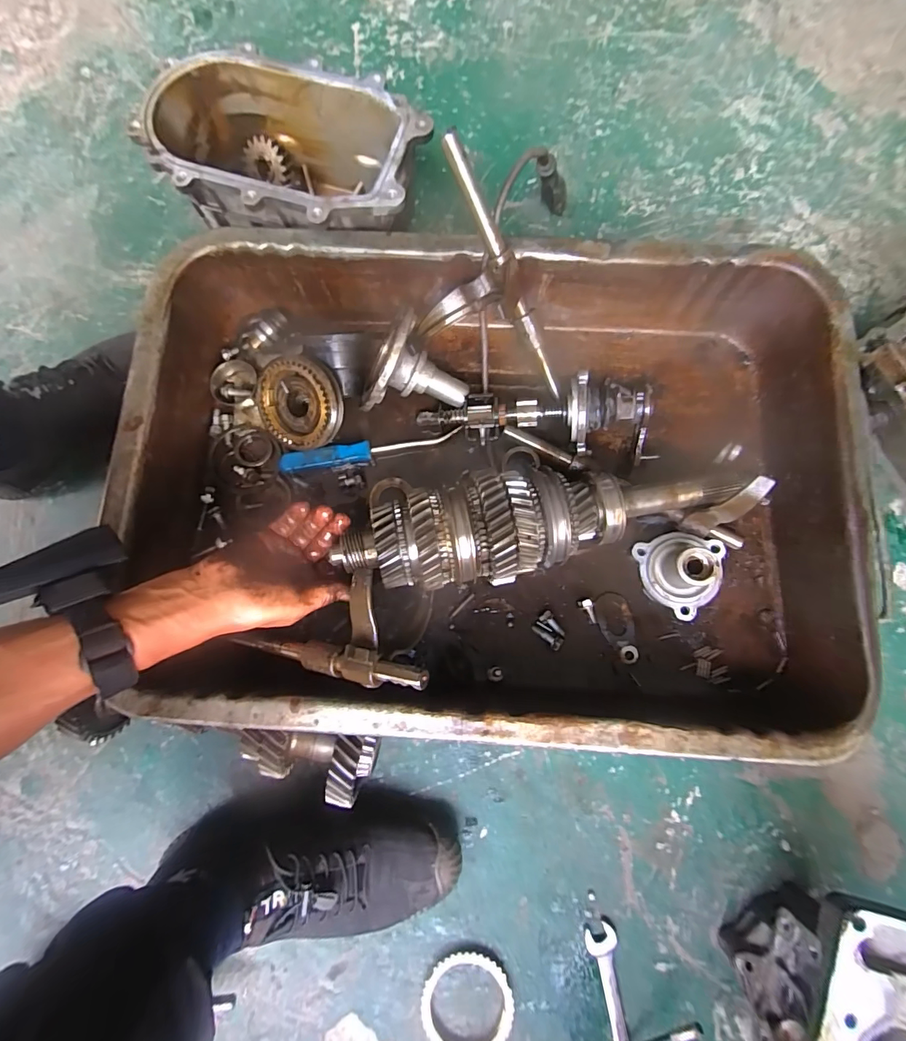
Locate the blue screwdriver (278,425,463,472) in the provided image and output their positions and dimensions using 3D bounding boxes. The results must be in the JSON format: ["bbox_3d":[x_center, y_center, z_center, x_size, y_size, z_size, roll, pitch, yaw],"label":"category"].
[{"bbox_3d":[-0.086,-0.073,0.479,0.188,0.016,0.020,-9,80,-1],"label":"blue screwdriver"}]

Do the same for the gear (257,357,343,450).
[{"bbox_3d":[-0.158,-0.120,0.468,0.093,0.027,0.087,6,111,16],"label":"gear"}]

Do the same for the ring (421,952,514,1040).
[{"bbox_3d":[0.011,0.426,0.392,0.075,0.013,0.081,0,80,1],"label":"ring"}]

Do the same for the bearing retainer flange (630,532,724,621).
[{"bbox_3d":[0.229,0.049,0.429,0.079,0.060,0.081,0,80,1],"label":"bearing retainer flange"}]

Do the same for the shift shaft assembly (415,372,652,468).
[{"bbox_3d":[0.081,-0.110,0.472,0.234,0.086,0.081,1,80,15],"label":"shift shaft assembly"}]

